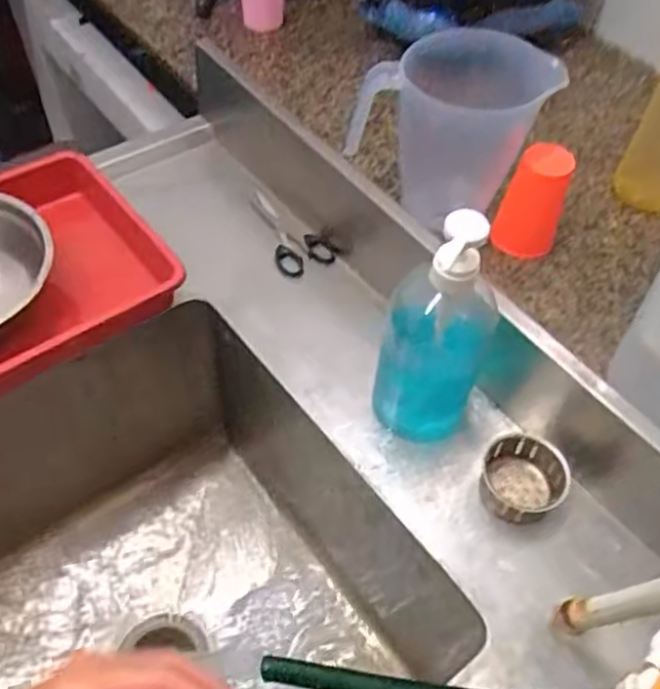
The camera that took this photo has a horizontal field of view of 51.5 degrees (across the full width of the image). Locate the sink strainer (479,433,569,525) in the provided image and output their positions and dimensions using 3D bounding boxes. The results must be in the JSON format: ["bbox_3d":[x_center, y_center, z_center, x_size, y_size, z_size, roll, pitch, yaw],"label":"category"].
[{"bbox_3d":[0.173,0.120,0.618,0.074,0.040,0.072,2,53,-2],"label":"sink strainer"}]

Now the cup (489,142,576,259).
[{"bbox_3d":[0.217,-0.148,0.734,0.064,0.118,0.054,20,54,11],"label":"cup"}]

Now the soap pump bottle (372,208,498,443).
[{"bbox_3d":[0.090,-0.009,0.575,0.086,0.245,0.059,11,53,4],"label":"soap pump bottle"}]

